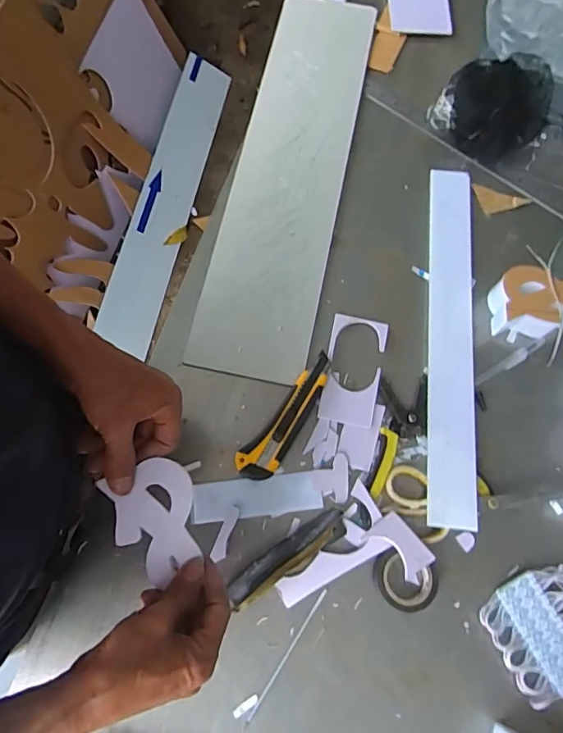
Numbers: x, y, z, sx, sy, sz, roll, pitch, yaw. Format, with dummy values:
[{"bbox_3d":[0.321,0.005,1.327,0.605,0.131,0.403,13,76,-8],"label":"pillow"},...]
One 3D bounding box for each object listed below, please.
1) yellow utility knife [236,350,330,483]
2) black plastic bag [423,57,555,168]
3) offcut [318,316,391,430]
[{"bbox_3d":[0.008,0.053,0.530,0.038,0.015,0.156,32,73,9],"label":"yellow utility knife"},{"bbox_3d":[0.299,-0.364,0.665,0.157,0.067,0.141,-40,76,-14],"label":"black plastic bag"},{"bbox_3d":[0.081,0.003,0.555,0.063,0.005,0.128,12,71,2],"label":"offcut"}]

